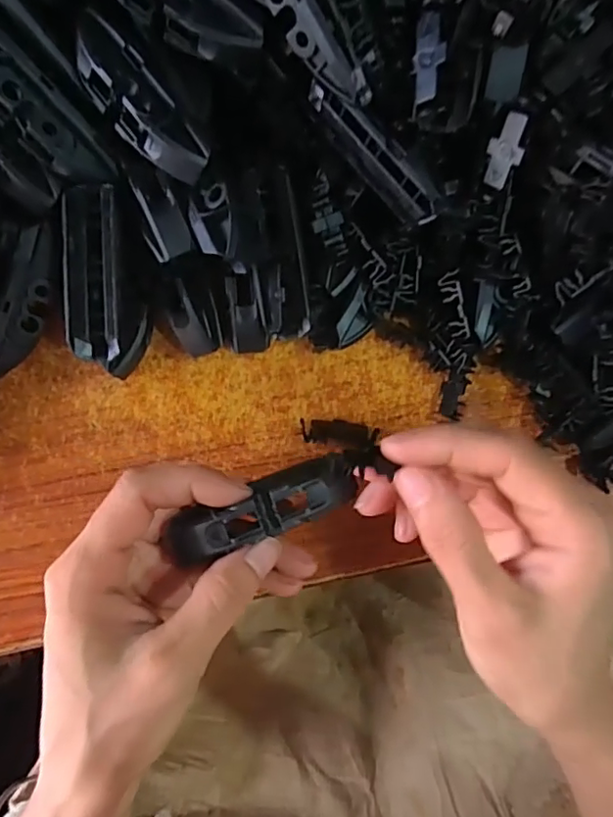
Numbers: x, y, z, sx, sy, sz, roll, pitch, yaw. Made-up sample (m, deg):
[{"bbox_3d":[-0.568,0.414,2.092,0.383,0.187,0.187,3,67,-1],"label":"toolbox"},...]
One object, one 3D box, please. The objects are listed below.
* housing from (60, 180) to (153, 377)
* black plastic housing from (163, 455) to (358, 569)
[{"bbox_3d":[-0.086,-0.053,0.231,0.027,0.027,0.077,-7,100,-2],"label":"housing"},{"bbox_3d":[-0.015,0.037,0.206,0.074,0.019,0.021,-21,85,-14],"label":"black plastic housing"}]

